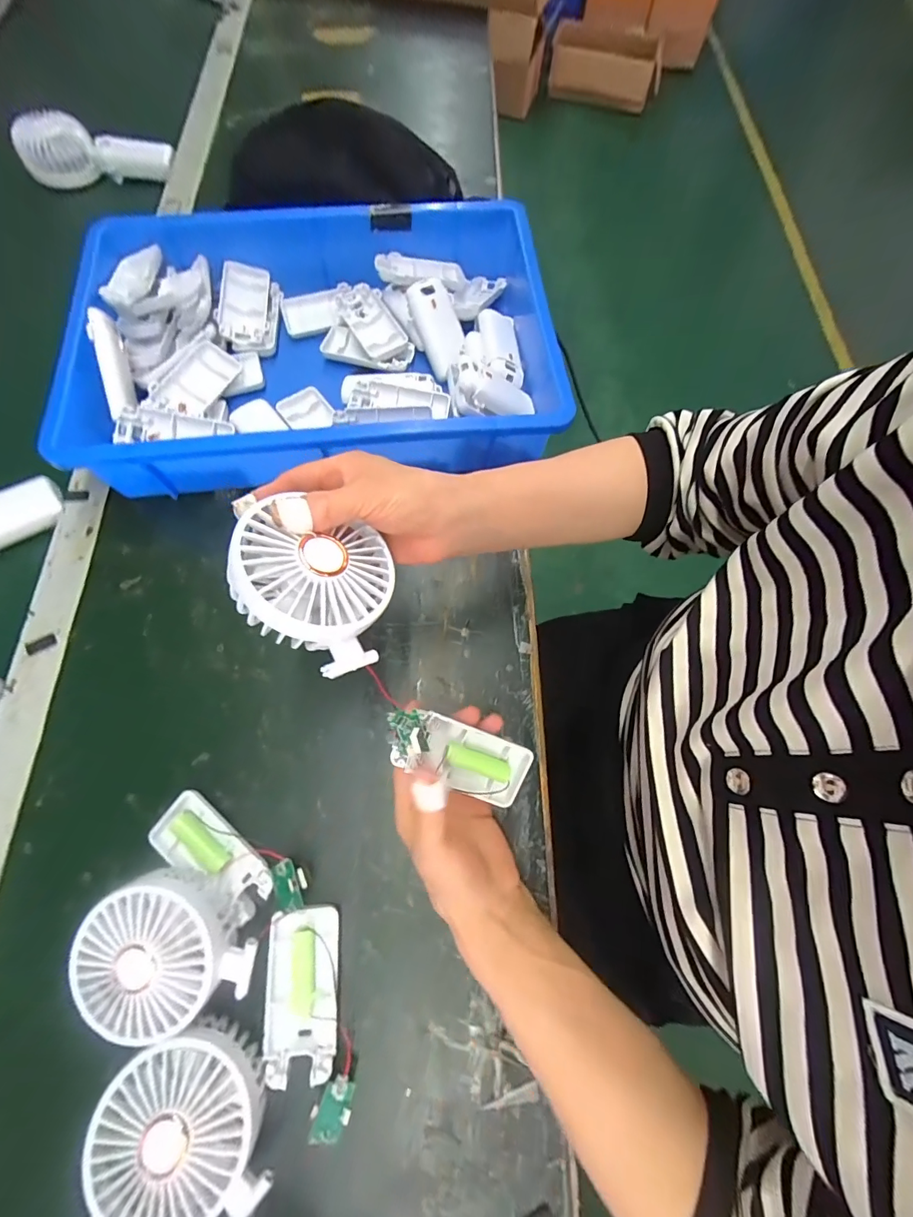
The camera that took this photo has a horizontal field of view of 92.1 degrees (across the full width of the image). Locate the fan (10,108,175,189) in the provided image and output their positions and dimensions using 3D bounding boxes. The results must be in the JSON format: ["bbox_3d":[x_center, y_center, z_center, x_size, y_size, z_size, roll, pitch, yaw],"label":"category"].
[{"bbox_3d":[-0.481,-0.609,0.580,0.191,0.069,0.039,-5,73,-2],"label":"fan"}]

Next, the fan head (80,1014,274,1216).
[{"bbox_3d":[-0.155,0.295,0.255,0.086,0.037,0.086,0,73,-1],"label":"fan head"}]

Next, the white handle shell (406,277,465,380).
[{"bbox_3d":[-0.020,-0.288,0.451,0.041,0.024,0.088,-21,110,-7],"label":"white handle shell"}]

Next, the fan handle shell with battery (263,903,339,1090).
[{"bbox_3d":[-0.101,0.252,0.292,0.047,0.017,0.093,-4,73,-2],"label":"fan handle shell with battery"}]

